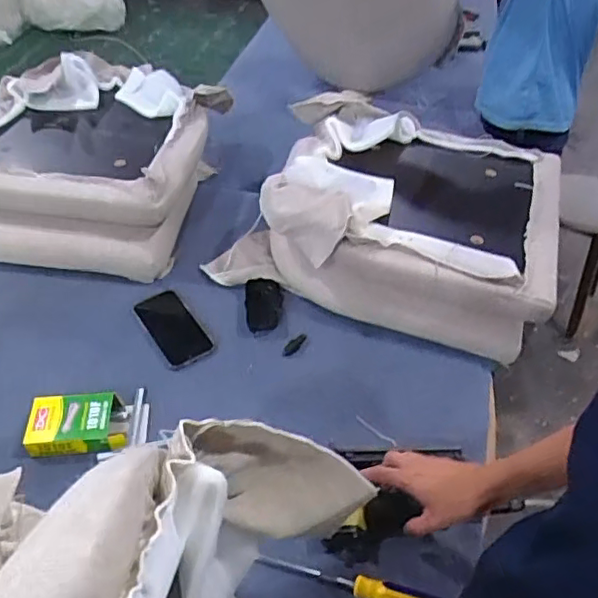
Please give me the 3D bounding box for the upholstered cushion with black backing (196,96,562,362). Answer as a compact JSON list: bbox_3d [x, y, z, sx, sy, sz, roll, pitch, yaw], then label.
[{"bbox_3d":[0.160,-0.153,1.029,0.538,0.205,0.386,14,47,13],"label":"upholstered cushion with black backing"}]

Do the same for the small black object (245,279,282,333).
[{"bbox_3d":[-0.060,0.010,0.993,0.059,0.021,0.106,-1,45,-2],"label":"small black object"}]

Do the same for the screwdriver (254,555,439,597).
[{"bbox_3d":[0.063,0.322,0.679,0.223,0.022,0.028,14,47,13],"label":"screwdriver"}]

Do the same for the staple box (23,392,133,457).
[{"bbox_3d":[-0.302,0.172,0.823,0.133,0.038,0.084,-3,45,-4],"label":"staple box"}]

